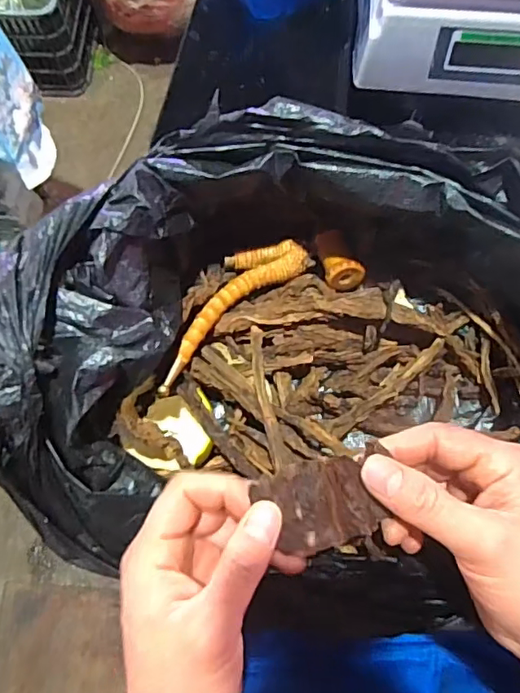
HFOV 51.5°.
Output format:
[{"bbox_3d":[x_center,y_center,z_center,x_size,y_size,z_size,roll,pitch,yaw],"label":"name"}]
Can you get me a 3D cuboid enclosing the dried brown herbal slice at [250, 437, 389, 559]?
[{"bbox_3d":[0.032,0.077,0.266,0.057,0.007,0.046,-14,97,-1],"label":"dried brown herbal slice"}]

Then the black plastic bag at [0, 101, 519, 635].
[{"bbox_3d":[0.039,0.007,0.312,0.348,0.132,0.272,15,71,6],"label":"black plastic bag"}]

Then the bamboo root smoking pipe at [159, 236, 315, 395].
[{"bbox_3d":[-0.026,-0.030,0.362,0.043,0.026,0.140,41,75,14],"label":"bamboo root smoking pipe"}]

